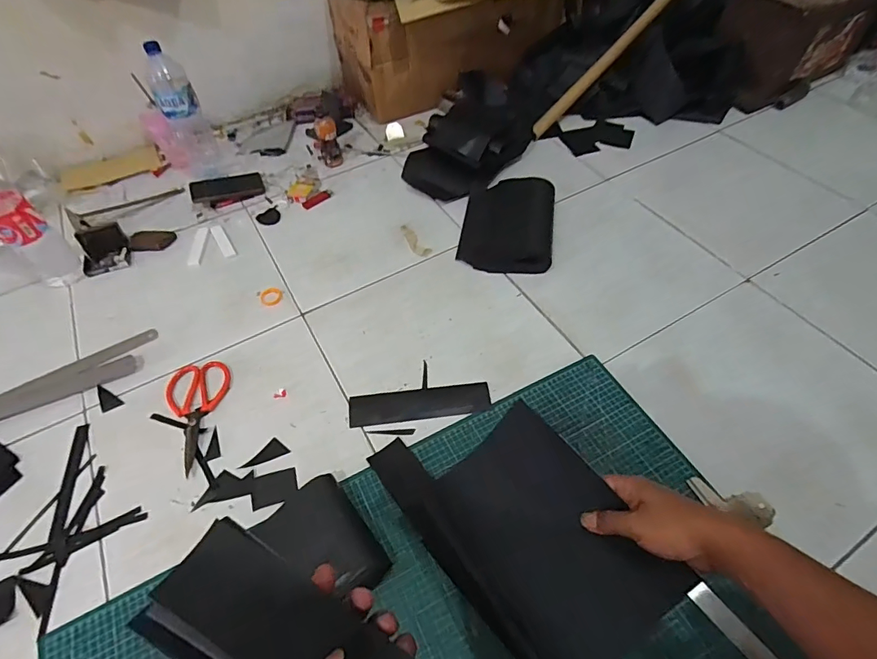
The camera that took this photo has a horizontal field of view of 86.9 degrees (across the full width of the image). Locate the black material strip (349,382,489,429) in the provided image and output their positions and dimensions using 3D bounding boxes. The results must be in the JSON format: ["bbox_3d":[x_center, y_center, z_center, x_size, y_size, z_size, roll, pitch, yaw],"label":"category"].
[{"bbox_3d":[-0.031,0.126,0.784,0.235,0.007,0.062,-5,47,-1],"label":"black material strip"}]

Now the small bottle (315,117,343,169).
[{"bbox_3d":[-0.284,-0.477,1.182,0.064,0.119,0.046,-13,53,-7],"label":"small bottle"}]

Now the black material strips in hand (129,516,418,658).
[{"bbox_3d":[-0.079,0.220,0.301,0.235,0.026,0.079,28,58,12],"label":"black material strips in hand"}]

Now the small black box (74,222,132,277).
[{"bbox_3d":[-0.740,-0.178,1.020,0.092,0.050,0.096,-21,55,-13],"label":"small black box"}]

